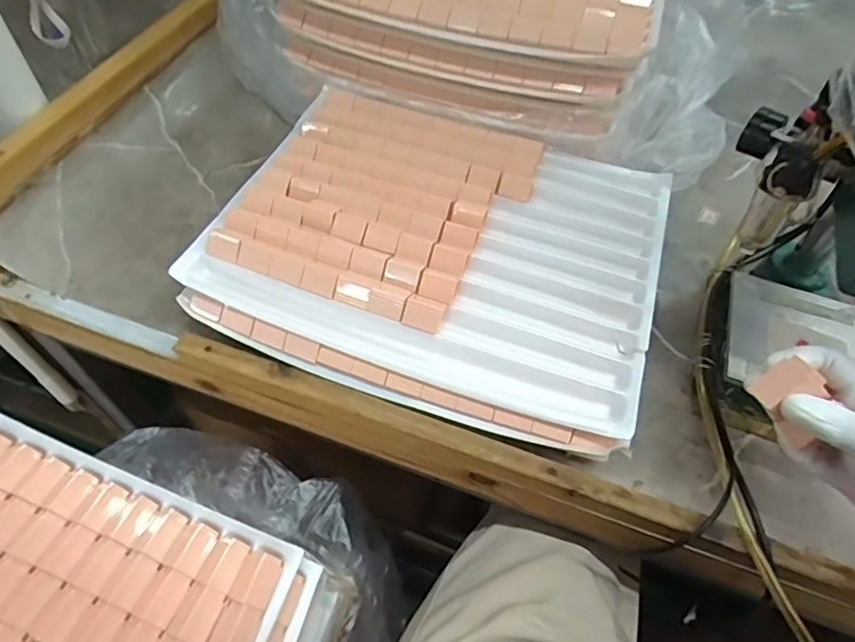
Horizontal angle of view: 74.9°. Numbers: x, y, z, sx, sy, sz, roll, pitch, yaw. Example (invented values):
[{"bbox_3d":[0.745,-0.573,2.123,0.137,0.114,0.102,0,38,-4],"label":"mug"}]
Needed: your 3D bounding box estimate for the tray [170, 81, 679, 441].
[{"bbox_3d":[0.017,-0.086,0.519,0.383,0.029,0.302,17,57,8],"label":"tray"}]

